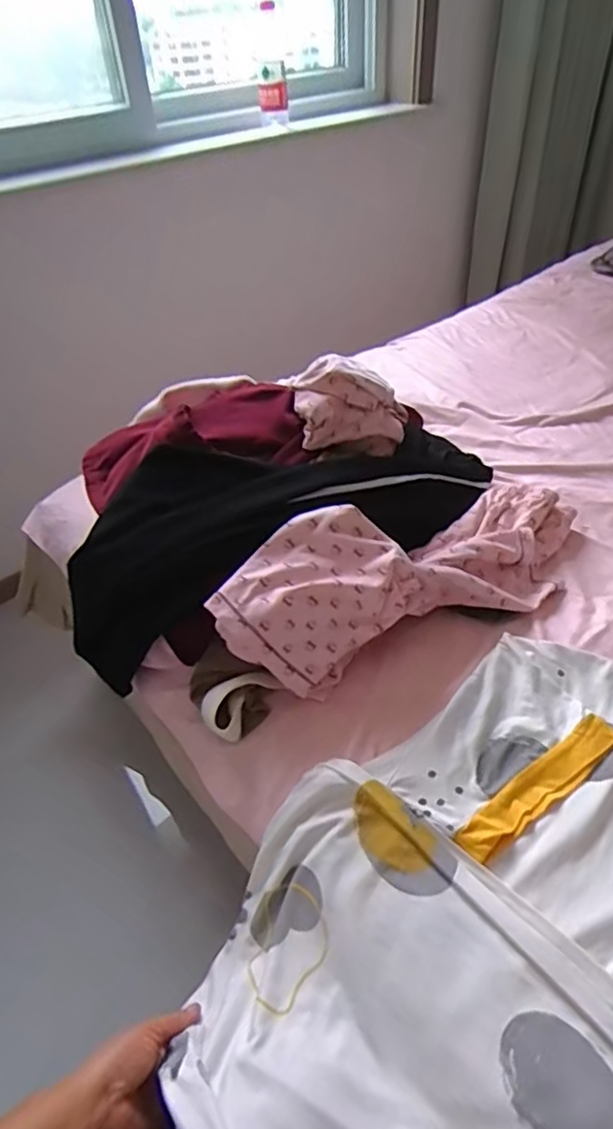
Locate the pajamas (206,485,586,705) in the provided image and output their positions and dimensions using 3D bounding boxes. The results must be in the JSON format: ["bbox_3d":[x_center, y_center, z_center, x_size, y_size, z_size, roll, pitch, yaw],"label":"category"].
[{"bbox_3d":[0.139,0.001,0.747,0.500,0.133,0.171,-24,47,-20],"label":"pajamas"}]

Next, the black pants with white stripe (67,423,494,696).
[{"bbox_3d":[-0.011,-0.057,0.824,0.609,0.191,0.195,-21,46,-17],"label":"black pants with white stripe"}]

